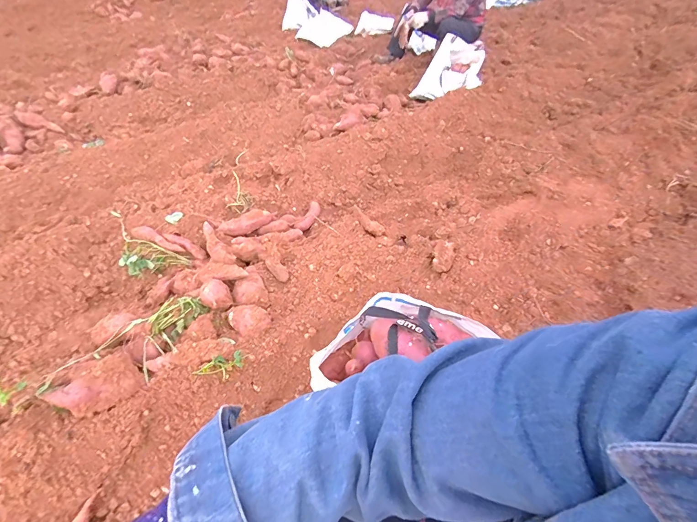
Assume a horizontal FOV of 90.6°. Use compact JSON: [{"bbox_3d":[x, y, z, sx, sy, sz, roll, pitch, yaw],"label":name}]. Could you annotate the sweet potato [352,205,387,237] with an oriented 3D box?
[{"bbox_3d":[0.074,-0.148,1.306,0.161,0.035,0.040,42,58,3],"label":"sweet potato"}]

